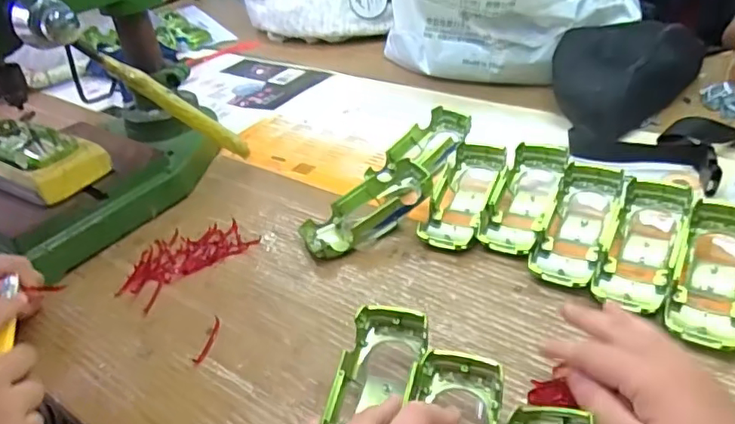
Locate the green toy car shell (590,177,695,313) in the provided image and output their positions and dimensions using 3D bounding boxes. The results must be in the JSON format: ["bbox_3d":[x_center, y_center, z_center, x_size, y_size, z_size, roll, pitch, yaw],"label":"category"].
[{"bbox_3d":[0.226,0.028,0.475,0.054,0.042,0.133,16,41,27],"label":"green toy car shell"}]

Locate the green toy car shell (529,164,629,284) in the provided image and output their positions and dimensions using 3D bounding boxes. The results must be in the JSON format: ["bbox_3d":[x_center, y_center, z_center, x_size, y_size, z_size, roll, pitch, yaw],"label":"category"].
[{"bbox_3d":[0.188,0.010,0.511,0.055,0.042,0.137,17,41,28],"label":"green toy car shell"}]

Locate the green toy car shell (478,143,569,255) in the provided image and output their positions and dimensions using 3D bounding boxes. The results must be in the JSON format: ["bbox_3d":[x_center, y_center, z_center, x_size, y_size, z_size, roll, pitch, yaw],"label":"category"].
[{"bbox_3d":[0.147,-0.014,0.546,0.055,0.041,0.133,11,39,23],"label":"green toy car shell"}]

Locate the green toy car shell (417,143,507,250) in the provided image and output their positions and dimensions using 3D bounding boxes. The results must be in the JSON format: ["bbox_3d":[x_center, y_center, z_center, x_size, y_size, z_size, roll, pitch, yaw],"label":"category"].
[{"bbox_3d":[0.096,-0.017,0.565,0.061,0.039,0.139,11,39,22],"label":"green toy car shell"}]

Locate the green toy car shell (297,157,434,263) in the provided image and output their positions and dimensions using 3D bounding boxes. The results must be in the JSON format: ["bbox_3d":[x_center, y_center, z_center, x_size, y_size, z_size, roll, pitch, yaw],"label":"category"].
[{"bbox_3d":[0.000,0.000,0.552,0.128,0.032,0.061,-32,36,-11],"label":"green toy car shell"}]

